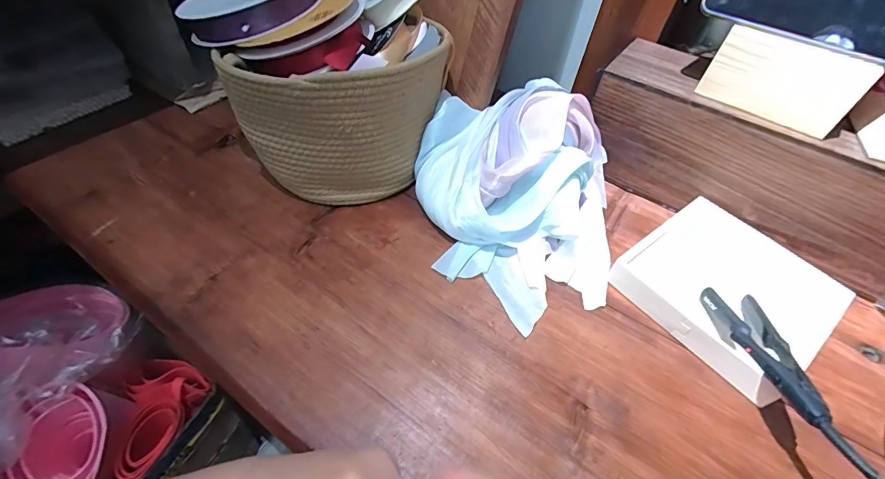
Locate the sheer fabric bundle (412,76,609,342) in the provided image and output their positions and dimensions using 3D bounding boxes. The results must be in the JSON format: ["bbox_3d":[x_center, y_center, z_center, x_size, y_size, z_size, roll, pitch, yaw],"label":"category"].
[{"bbox_3d":[0.097,-0.075,0.530,0.277,0.129,0.340,15,49,8],"label":"sheer fabric bundle"}]

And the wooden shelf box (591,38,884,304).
[{"bbox_3d":[0.479,-0.083,0.549,0.560,0.153,0.144,32,53,21],"label":"wooden shelf box"}]

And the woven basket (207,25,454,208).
[{"bbox_3d":[-0.128,-0.175,0.559,0.226,0.188,0.211,15,49,7],"label":"woven basket"}]

